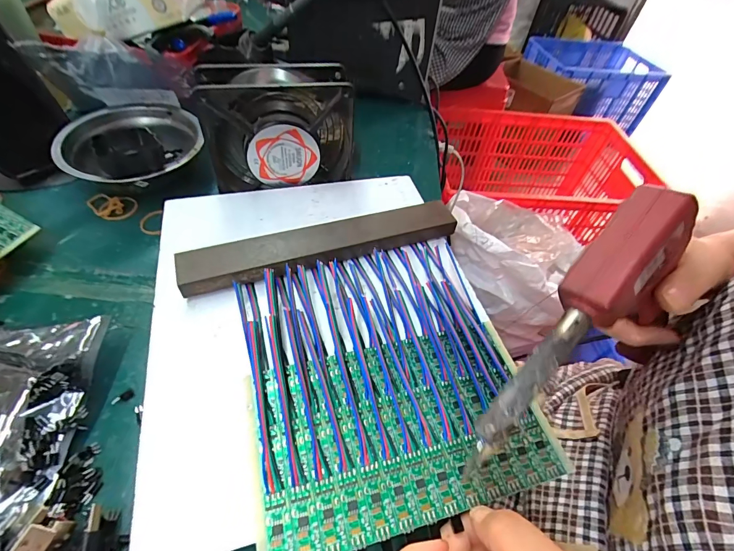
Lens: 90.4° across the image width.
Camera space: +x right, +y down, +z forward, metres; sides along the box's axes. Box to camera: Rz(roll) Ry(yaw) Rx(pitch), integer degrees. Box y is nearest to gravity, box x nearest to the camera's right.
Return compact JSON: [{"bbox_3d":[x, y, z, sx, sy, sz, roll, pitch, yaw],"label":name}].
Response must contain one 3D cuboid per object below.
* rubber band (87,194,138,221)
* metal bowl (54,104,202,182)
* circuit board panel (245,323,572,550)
[{"bbox_3d":[-0.237,-0.064,0.333,0.041,0.007,0.028,5,51,-2],"label":"rubber band"},{"bbox_3d":[-0.224,-0.118,0.351,0.114,0.048,0.116,3,51,-4],"label":"metal bowl"},{"bbox_3d":[0.018,0.083,0.205,0.158,0.004,0.096,-10,53,-14],"label":"circuit board panel"}]

